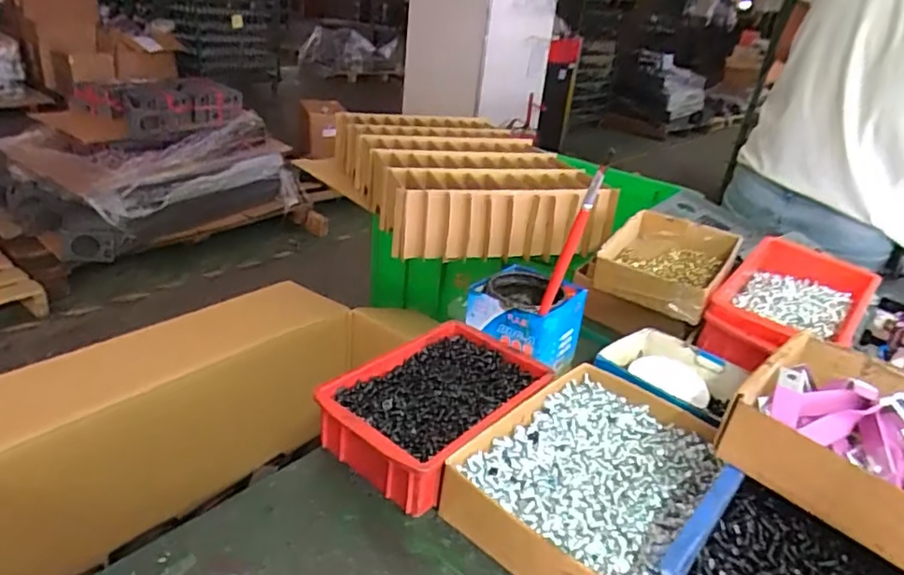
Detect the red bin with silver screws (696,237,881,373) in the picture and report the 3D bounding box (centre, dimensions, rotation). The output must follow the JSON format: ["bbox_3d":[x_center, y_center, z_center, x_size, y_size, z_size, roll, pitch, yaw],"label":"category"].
[{"bbox_3d":[0.386,0.022,0.691,0.138,0.078,0.214,26,32,33],"label":"red bin with silver screws"}]

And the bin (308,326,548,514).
[{"bbox_3d":[-0.014,0.108,0.543,0.129,0.059,0.191,25,32,31],"label":"bin"}]

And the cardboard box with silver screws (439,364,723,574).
[{"bbox_3d":[0.115,0.156,0.494,0.158,0.056,0.221,24,31,30],"label":"cardboard box with silver screws"}]

